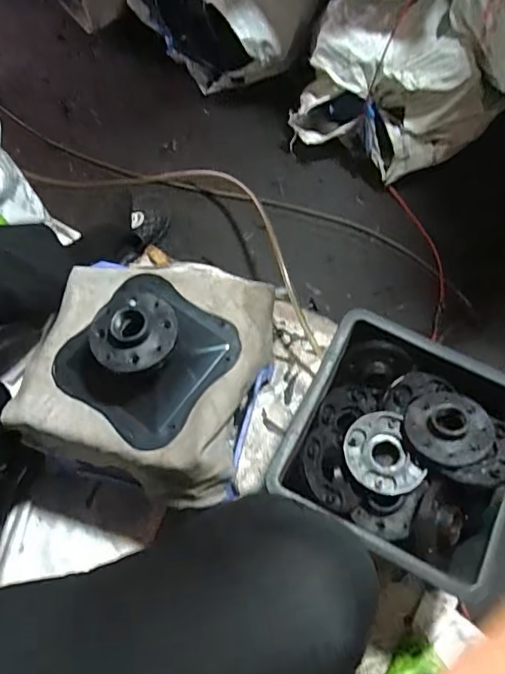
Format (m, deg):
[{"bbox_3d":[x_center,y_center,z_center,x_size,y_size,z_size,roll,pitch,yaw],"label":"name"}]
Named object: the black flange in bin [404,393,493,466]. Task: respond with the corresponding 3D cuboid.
[{"bbox_3d":[0.225,0.099,0.602,0.092,0.026,0.092,-6,51,8],"label":"black flange in bin"}]

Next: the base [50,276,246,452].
[{"bbox_3d":[-0.129,0.011,0.604,0.176,0.096,0.176,34,71,16],"label":"base"}]

